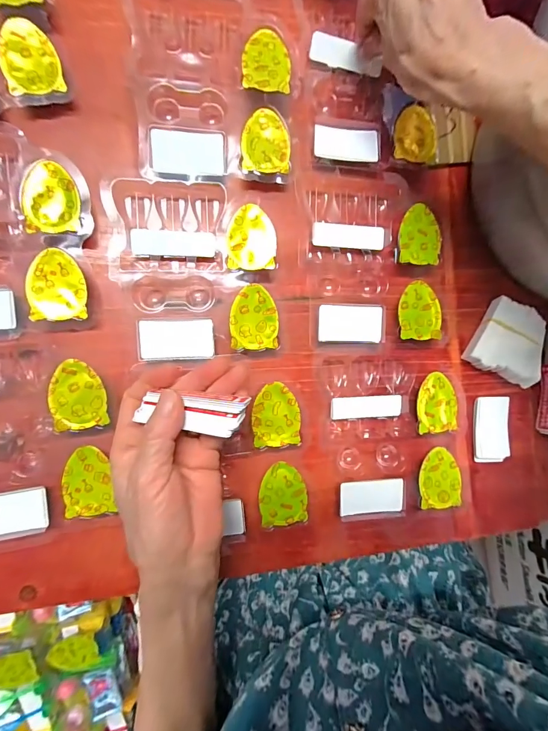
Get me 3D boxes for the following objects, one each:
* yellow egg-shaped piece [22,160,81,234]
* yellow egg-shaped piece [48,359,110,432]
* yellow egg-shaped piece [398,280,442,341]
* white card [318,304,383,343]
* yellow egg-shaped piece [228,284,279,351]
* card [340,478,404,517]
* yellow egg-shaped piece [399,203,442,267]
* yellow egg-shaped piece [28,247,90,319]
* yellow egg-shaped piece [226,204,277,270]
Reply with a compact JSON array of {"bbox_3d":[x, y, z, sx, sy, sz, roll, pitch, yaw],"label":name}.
[{"bbox_3d":[-0.166,-0.125,0.262,0.039,0.012,0.051,0,90,-15],"label":"yellow egg-shaped piece"},{"bbox_3d":[-0.146,0.022,0.258,0.037,0.004,0.051,-8,94,-11],"label":"yellow egg-shaped piece"},{"bbox_3d":[0.127,-0.048,0.302,0.038,0.004,0.050,-2,85,-7],"label":"yellow egg-shaped piece"},{"bbox_3d":[0.065,-0.035,0.295,0.055,0.004,0.031,1,93,-8],"label":"white card"},{"bbox_3d":[-0.016,-0.039,0.280,0.038,0.004,0.051,-3,94,-11],"label":"yellow egg-shaped piece"},{"bbox_3d":[0.084,0.112,0.295,0.057,0.004,0.027,0,88,-11],"label":"card"},{"bbox_3d":[0.128,-0.114,0.303,0.039,0.004,0.050,5,92,-11],"label":"yellow egg-shaped piece"},{"bbox_3d":[-0.162,-0.060,0.259,0.038,0.011,0.051,-5,91,-15],"label":"yellow egg-shaped piece"},{"bbox_3d":[-0.019,-0.104,0.287,0.039,0.016,0.051,-2,90,-15],"label":"yellow egg-shaped piece"}]

